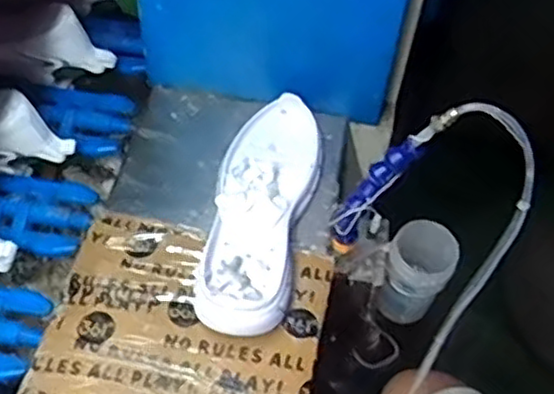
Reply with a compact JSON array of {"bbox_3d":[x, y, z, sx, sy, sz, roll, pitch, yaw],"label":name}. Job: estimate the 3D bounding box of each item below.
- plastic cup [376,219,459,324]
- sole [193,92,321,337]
[{"bbox_3d":[0.160,0.091,0.815,0.071,0.120,0.067,2,54,-3],"label":"plastic cup"},{"bbox_3d":[-0.016,0.010,0.719,0.099,0.045,0.287,10,54,3],"label":"sole"}]

